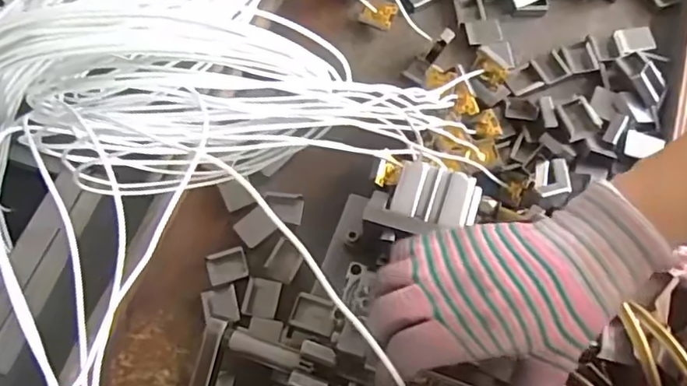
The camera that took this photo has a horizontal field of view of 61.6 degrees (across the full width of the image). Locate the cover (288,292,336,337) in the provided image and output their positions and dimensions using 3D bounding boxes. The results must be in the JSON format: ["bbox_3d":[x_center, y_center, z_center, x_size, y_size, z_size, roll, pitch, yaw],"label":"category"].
[{"bbox_3d":[-0.022,0.091,0.436,0.034,0.005,0.026,15,68,11],"label":"cover"}]

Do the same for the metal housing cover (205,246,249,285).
[{"bbox_3d":[-0.094,0.059,0.467,0.032,0.005,0.026,-17,65,-3],"label":"metal housing cover"}]

